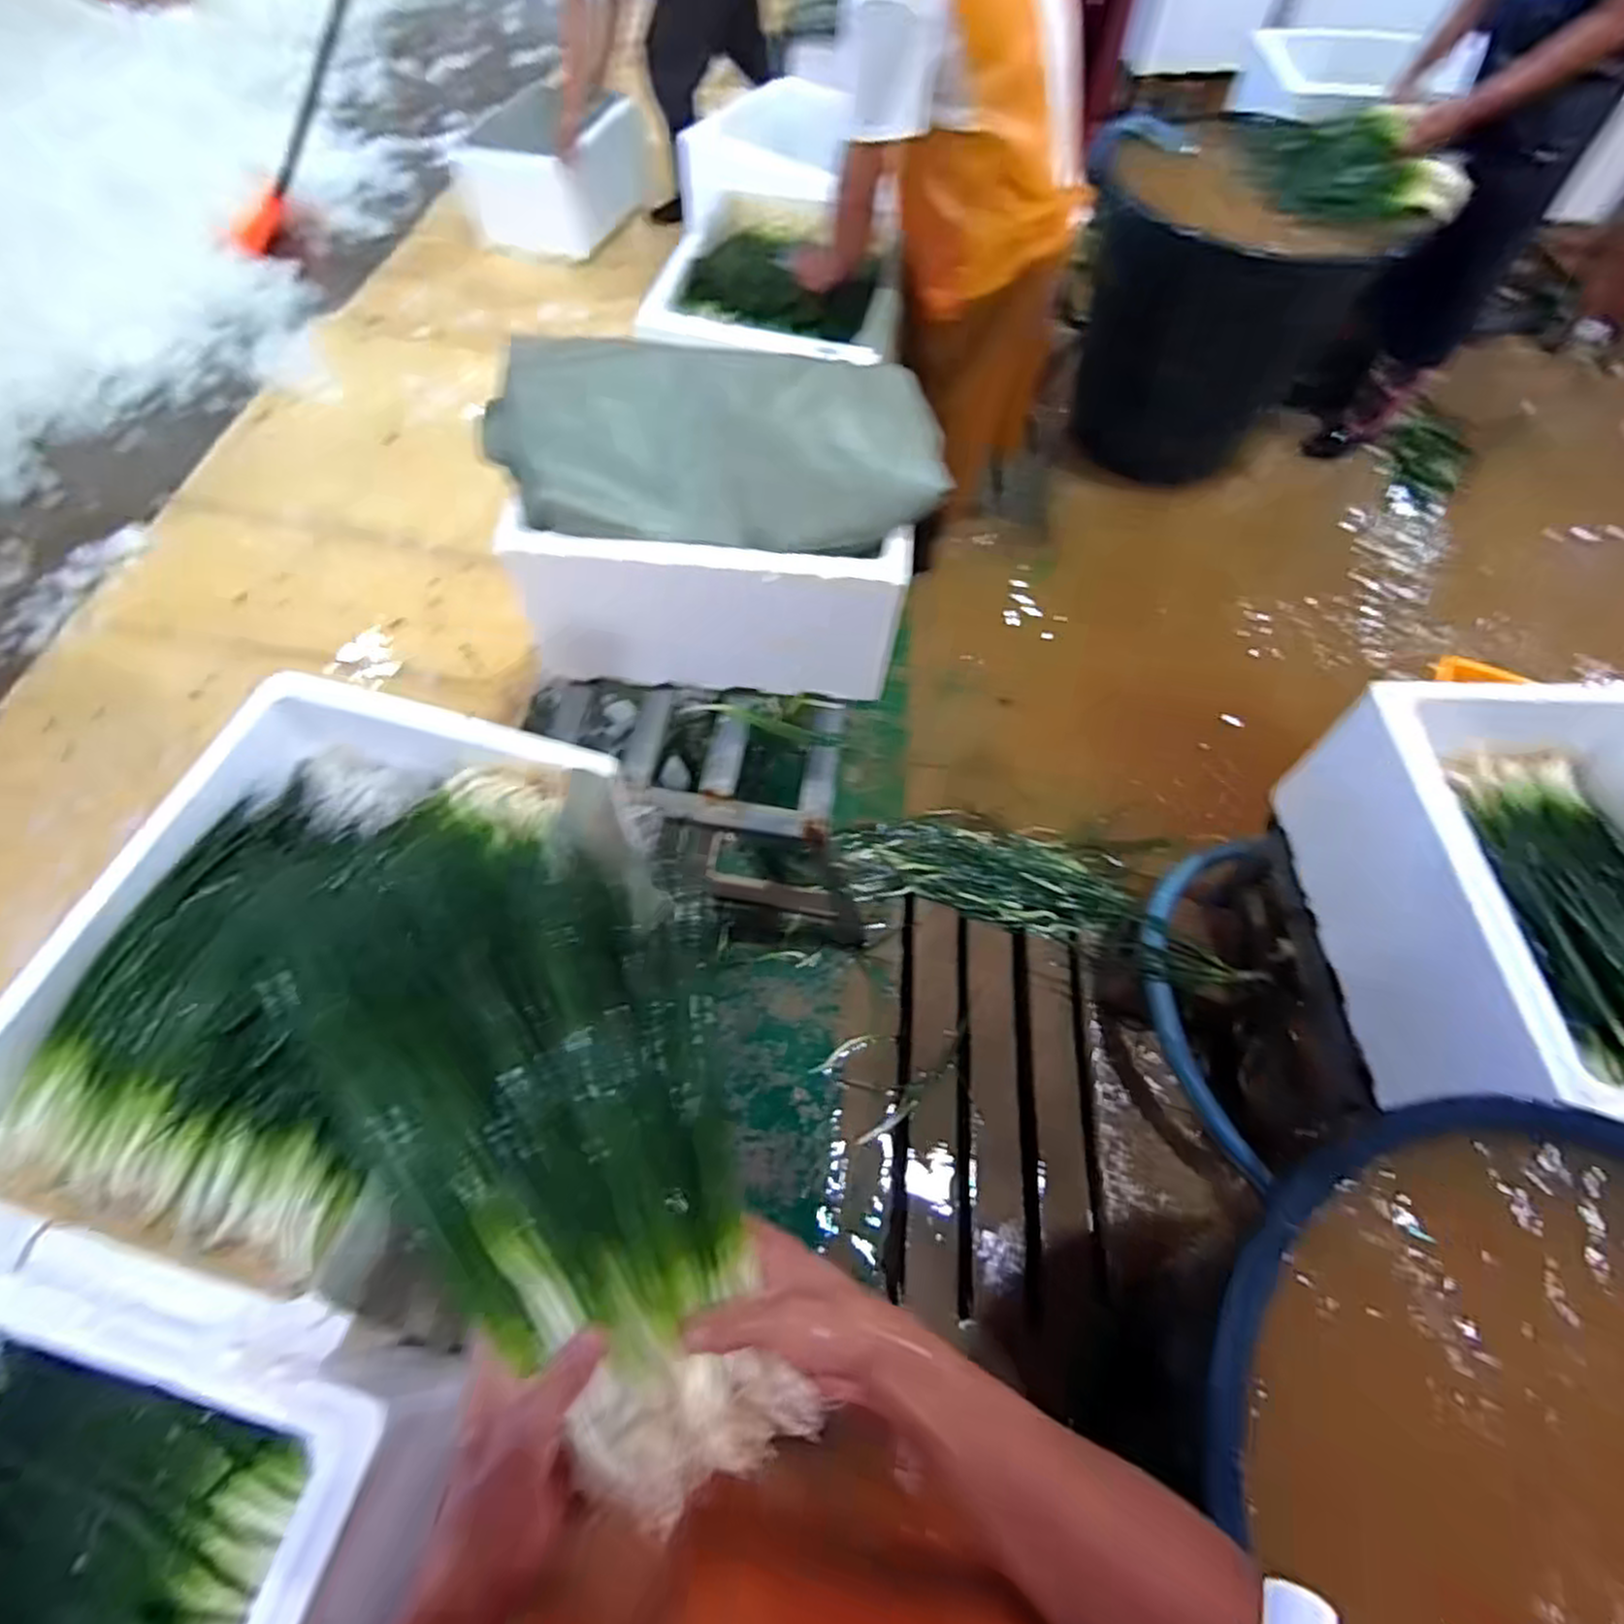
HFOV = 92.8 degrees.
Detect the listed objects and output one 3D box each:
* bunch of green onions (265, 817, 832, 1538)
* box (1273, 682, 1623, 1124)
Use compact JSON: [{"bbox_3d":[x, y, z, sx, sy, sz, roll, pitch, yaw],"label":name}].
[{"bbox_3d":[-0.142,0.194,0.491,0.220,0.084,0.411,-32,68,-17],"label":"bunch of green onions"},{"bbox_3d":[1.007,0.111,1.096,0.403,0.308,0.615,3,61,-1],"label":"box"}]

